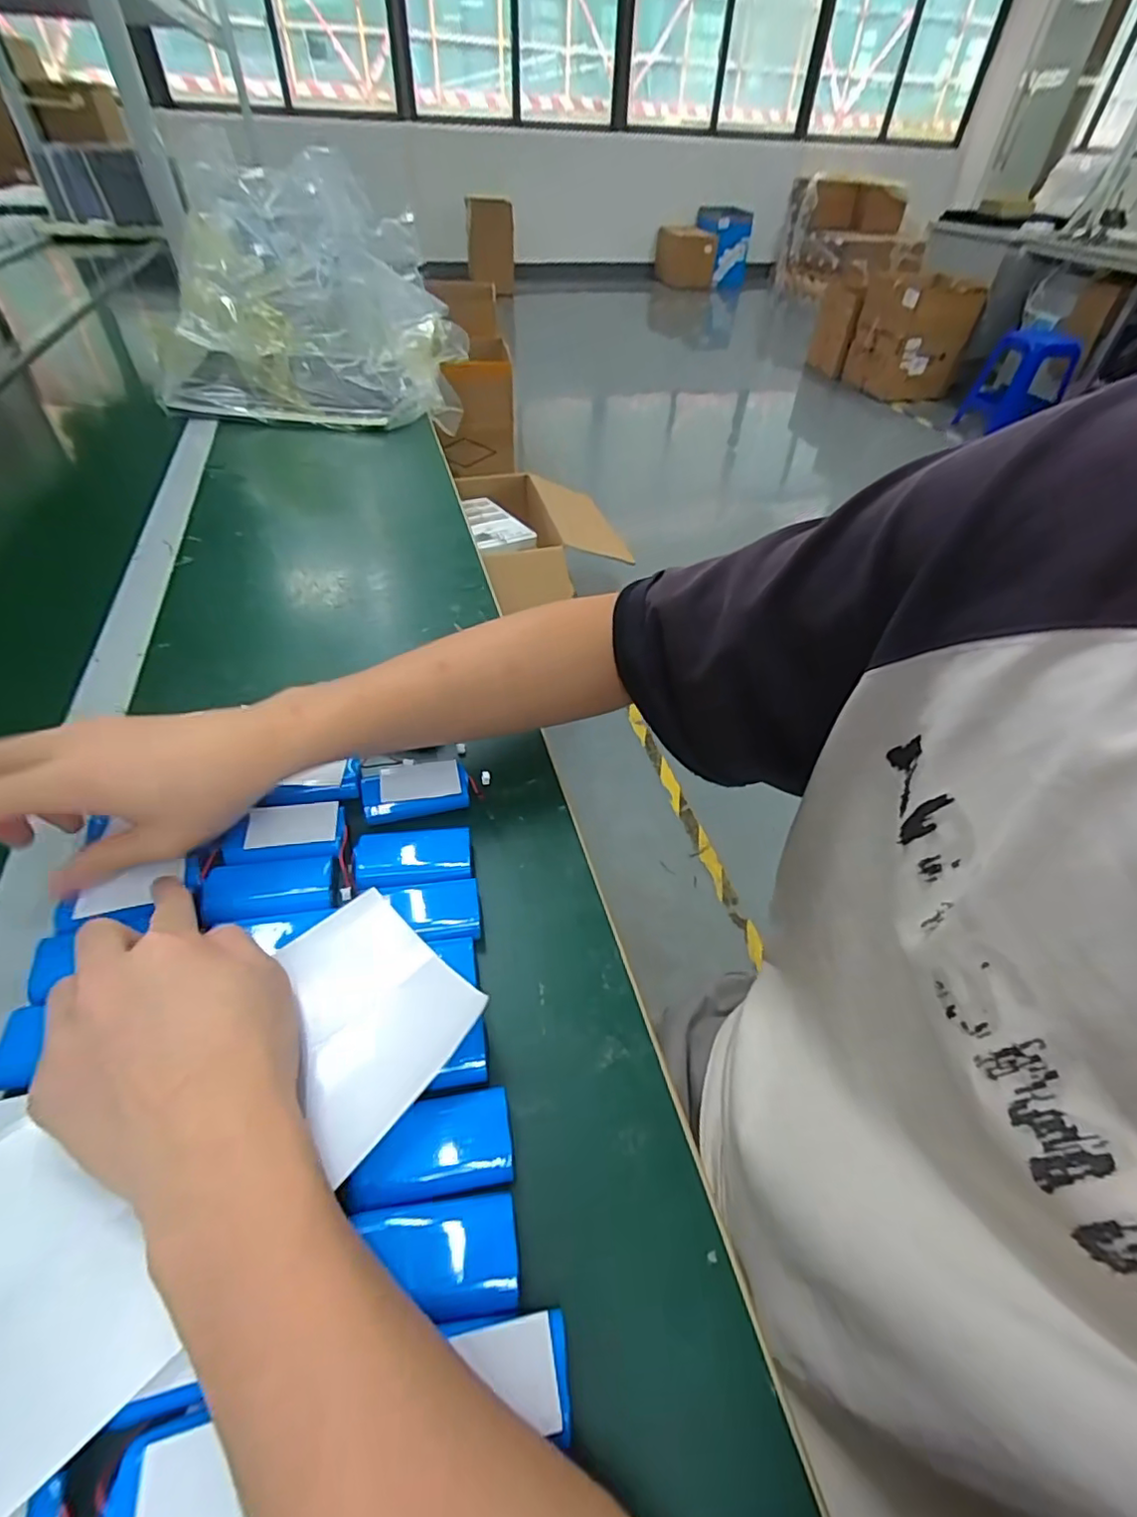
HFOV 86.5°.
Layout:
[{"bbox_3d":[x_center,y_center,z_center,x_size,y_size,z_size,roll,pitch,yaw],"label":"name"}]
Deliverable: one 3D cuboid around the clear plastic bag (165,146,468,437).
[{"bbox_3d":[-0.365,-0.648,0.864,0.388,0.271,0.247,-1,46,-4],"label":"clear plastic bag"}]

